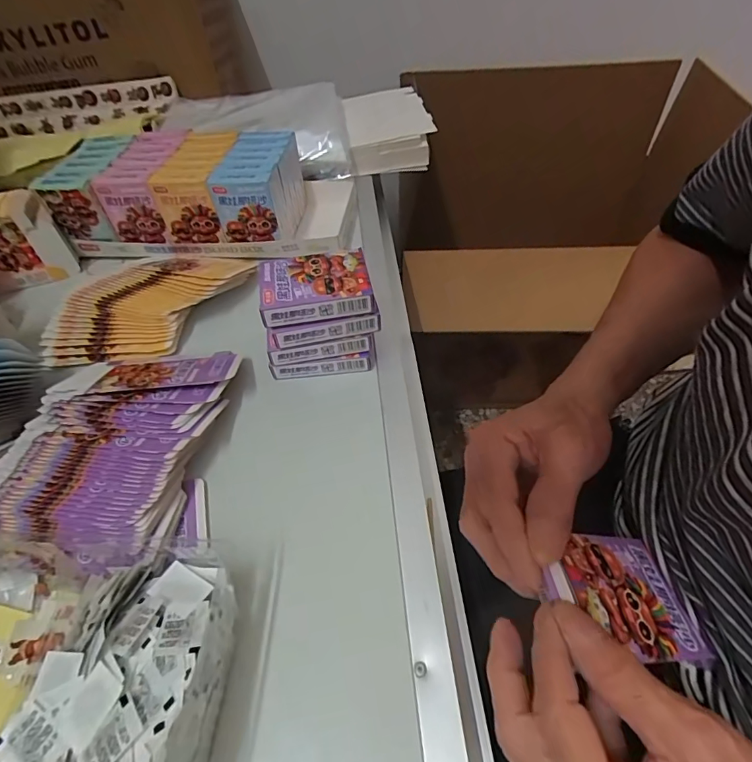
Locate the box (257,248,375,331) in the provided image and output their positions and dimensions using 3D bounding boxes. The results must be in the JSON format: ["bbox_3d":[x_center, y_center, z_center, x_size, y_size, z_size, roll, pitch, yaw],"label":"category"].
[{"bbox_3d":[-0.051,-0.079,0.379,0.089,0.022,0.060,-10,51,-4],"label":"box"}]

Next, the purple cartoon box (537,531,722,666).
[{"bbox_3d":[0.129,0.115,0.244,0.090,0.009,0.065,12,44,-24],"label":"purple cartoon box"}]

